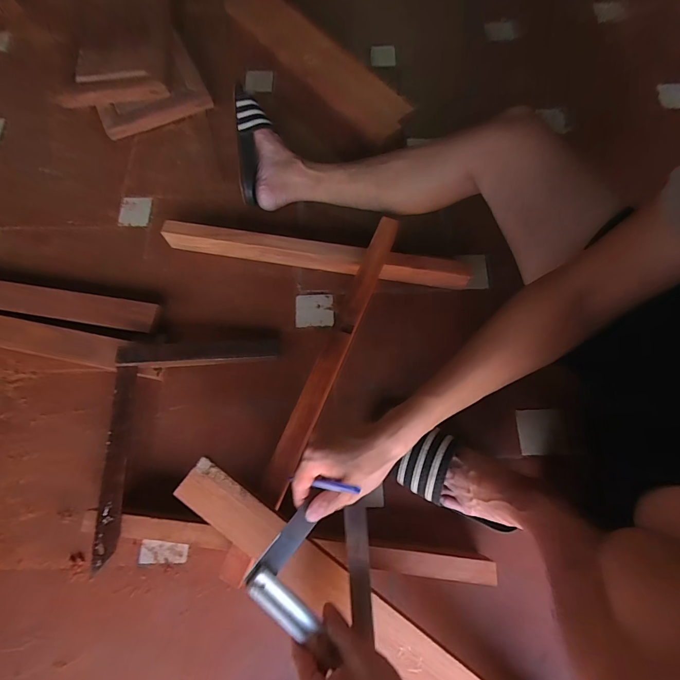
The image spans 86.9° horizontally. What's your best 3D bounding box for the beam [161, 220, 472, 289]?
[{"bbox_3d":[-0.045,-0.162,0.683,0.570,0.059,0.040,8,73,2],"label":"beam"}]

